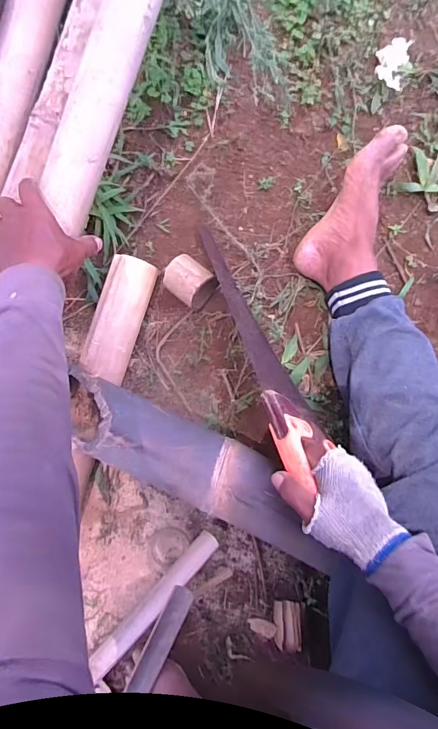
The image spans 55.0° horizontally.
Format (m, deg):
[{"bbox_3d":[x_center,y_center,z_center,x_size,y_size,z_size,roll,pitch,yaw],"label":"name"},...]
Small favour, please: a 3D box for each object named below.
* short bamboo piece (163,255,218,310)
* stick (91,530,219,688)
[{"bbox_3d":[-0.046,-0.124,0.638,0.065,0.059,0.061,39,92,9],"label":"short bamboo piece"},{"bbox_3d":[-0.096,0.360,0.634,0.032,0.020,0.268,41,93,9],"label":"stick"}]

